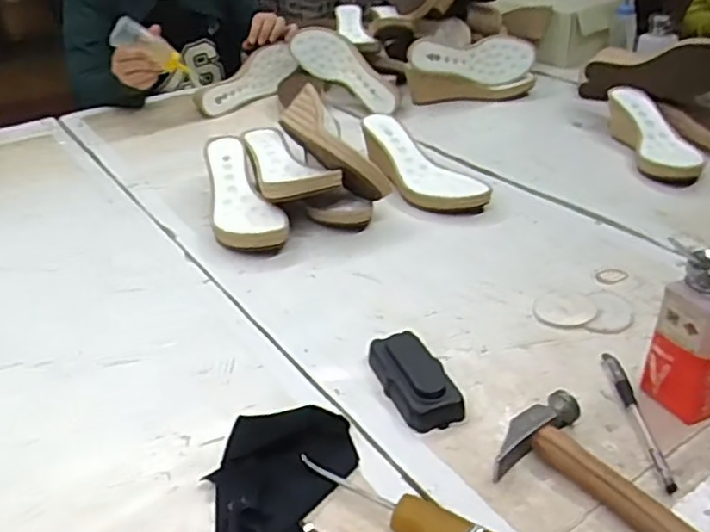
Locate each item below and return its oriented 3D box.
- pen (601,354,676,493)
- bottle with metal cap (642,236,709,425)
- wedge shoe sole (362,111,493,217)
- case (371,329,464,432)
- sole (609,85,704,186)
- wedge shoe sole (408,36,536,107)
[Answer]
[{"bbox_3d":[0.225,0.118,0.537,0.014,0.007,0.148,-1,32,2],"label":"pen"},{"bbox_3d":[0.267,0.053,0.517,0.046,0.136,0.057,-17,35,-22],"label":"bottle with metal cap"},{"bbox_3d":[0.090,-0.137,0.903,0.084,0.074,0.222,-15,34,-19],"label":"wedge shoe sole"},{"bbox_3d":[0.051,0.096,0.575,0.051,0.023,0.105,-13,33,-16],"label":"case"},{"bbox_3d":[0.423,-0.189,0.946,0.078,0.067,0.215,-1,32,2],"label":"sole"},{"bbox_3d":[0.207,-0.348,1.197,0.234,0.107,0.064,-6,32,-7],"label":"wedge shoe sole"}]

